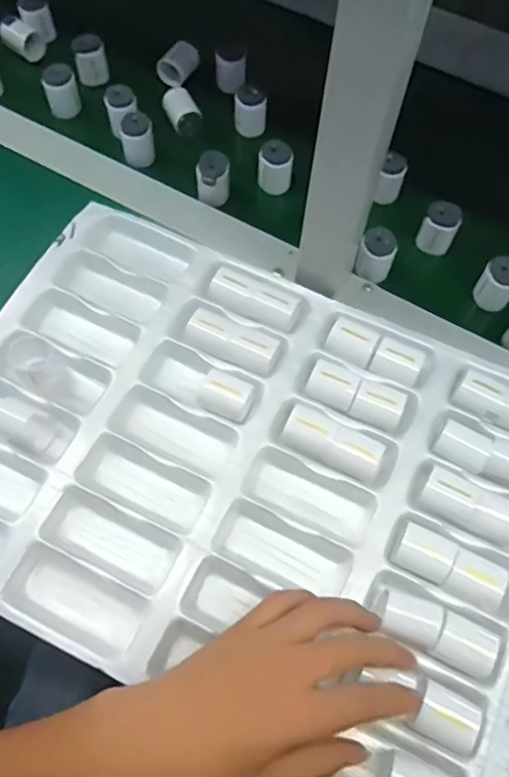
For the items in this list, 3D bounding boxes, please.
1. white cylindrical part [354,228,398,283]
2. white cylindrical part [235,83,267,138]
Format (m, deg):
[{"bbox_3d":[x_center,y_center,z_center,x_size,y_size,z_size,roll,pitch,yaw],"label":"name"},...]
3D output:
[{"bbox_3d":[0.105,-0.115,0.530,0.030,0.041,0.029,0,68,-1],"label":"white cylindrical part"},{"bbox_3d":[-0.004,-0.273,0.607,0.030,0.052,0.024,2,68,-1],"label":"white cylindrical part"}]

